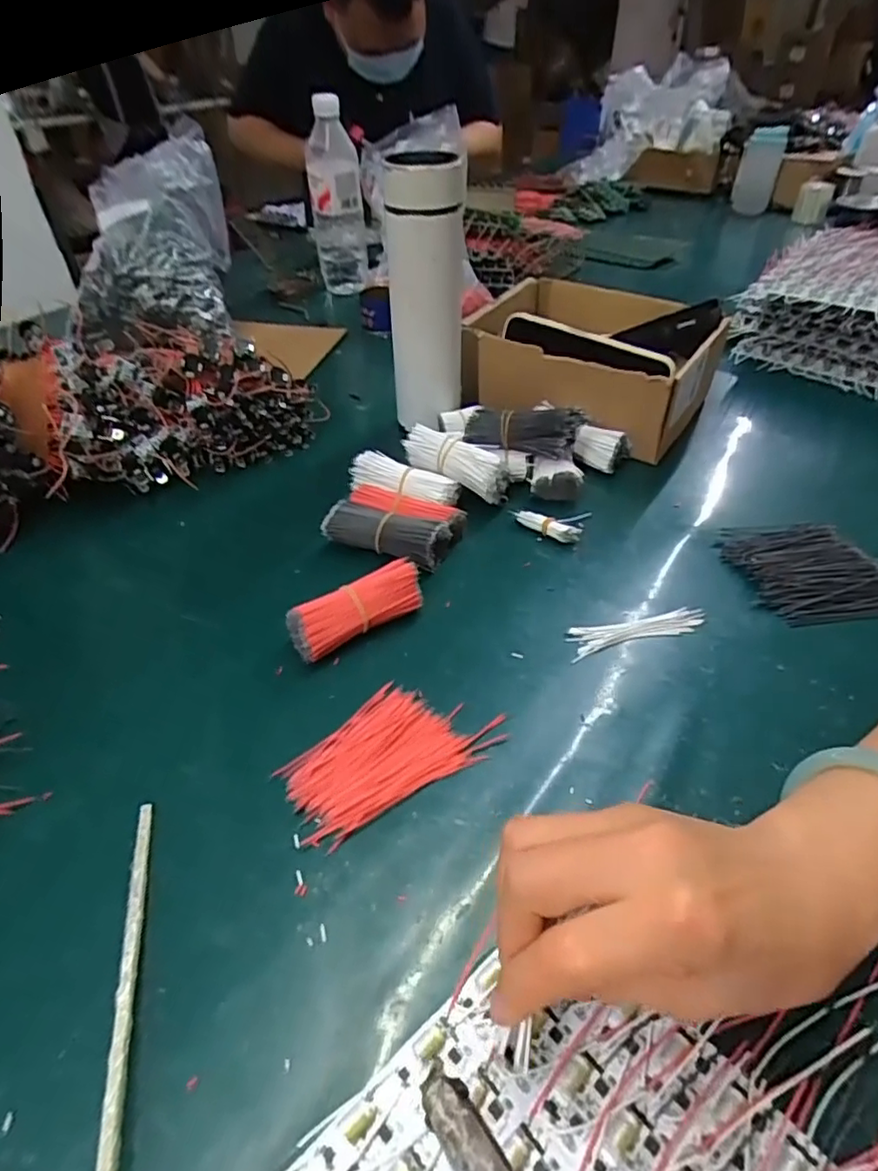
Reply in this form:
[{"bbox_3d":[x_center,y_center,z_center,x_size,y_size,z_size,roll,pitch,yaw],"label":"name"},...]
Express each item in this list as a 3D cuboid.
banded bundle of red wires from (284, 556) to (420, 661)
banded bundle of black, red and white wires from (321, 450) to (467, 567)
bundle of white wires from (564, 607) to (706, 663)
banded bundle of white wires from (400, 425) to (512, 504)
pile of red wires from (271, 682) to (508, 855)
[{"bbox_3d":[-0.054,0.017,0.410,0.093,0.033,0.029,-23,47,-23],"label":"banded bundle of red wires"},{"bbox_3d":[-0.031,-0.061,0.494,0.106,0.033,0.098,0,42,0],"label":"banded bundle of black, red and white wires"},{"bbox_3d":[0.134,0.029,0.417,0.098,0.004,0.023,-11,43,-11],"label":"bundle of white wires"},{"bbox_3d":[0.014,-0.104,0.516,0.093,0.035,0.029,29,49,12],"label":"banded bundle of white wires"},{"bbox_3d":[-0.031,0.091,0.347,0.119,0.005,0.068,-25,48,-24],"label":"pile of red wires"}]

